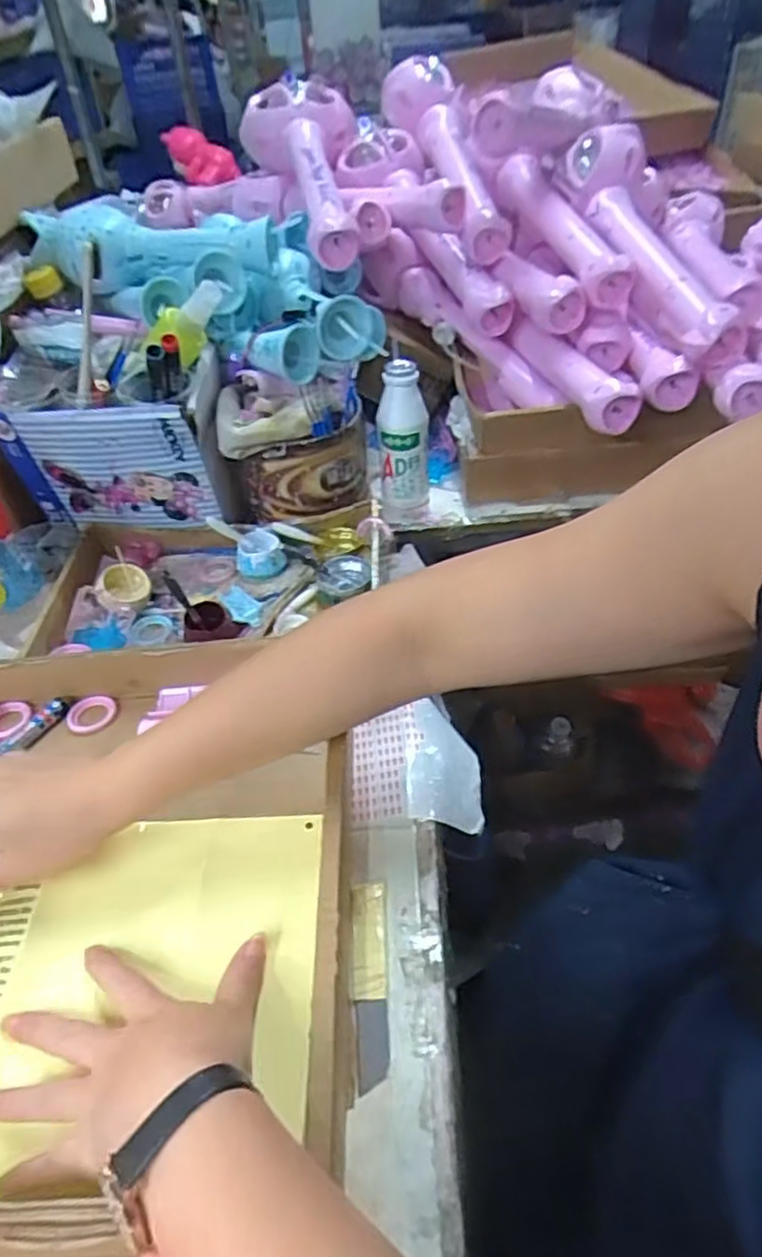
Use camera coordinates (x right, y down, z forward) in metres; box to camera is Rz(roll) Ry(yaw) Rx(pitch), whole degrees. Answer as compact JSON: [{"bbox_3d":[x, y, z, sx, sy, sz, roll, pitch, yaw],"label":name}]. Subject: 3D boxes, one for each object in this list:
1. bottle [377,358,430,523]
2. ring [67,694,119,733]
[{"bbox_3d":[0.023,-0.186,0.697,0.053,0.147,0.050,-9,43,-5],"label":"bottle"},{"bbox_3d":[-0.231,0.067,0.553,0.038,0.007,0.033,-26,47,-23],"label":"ring"}]

